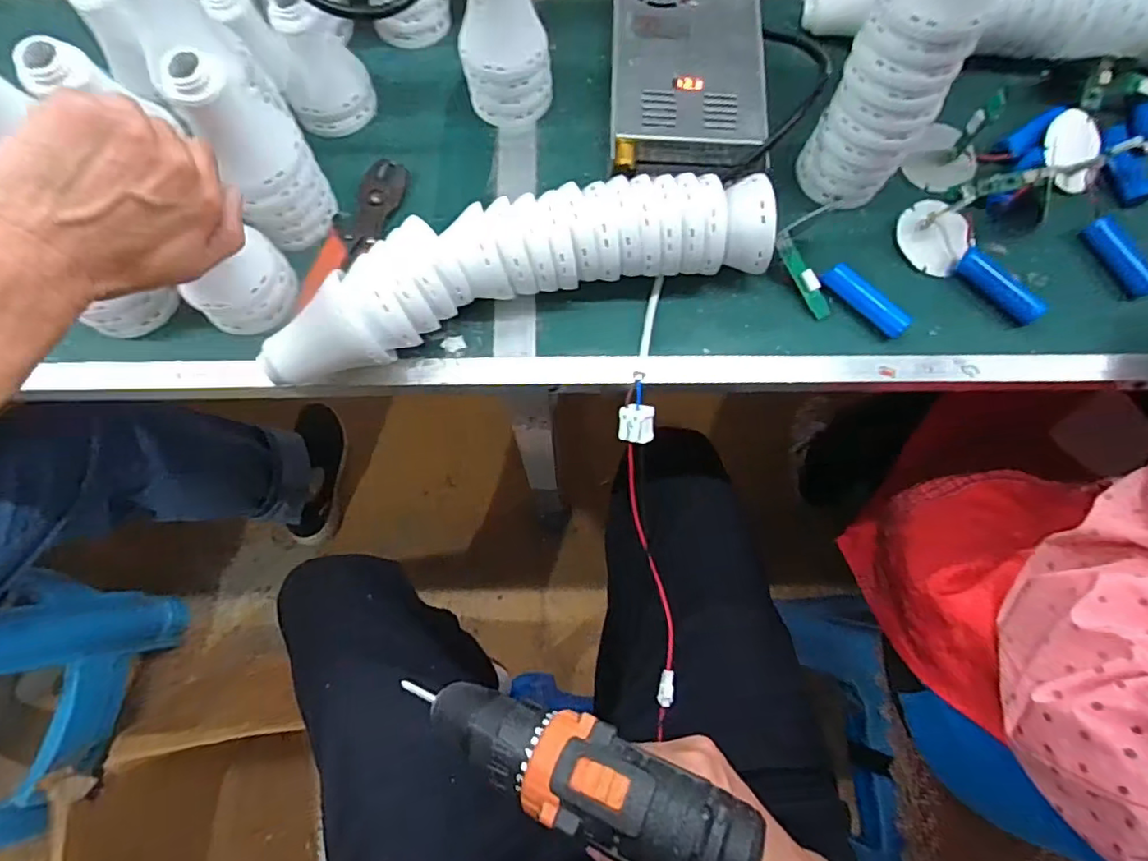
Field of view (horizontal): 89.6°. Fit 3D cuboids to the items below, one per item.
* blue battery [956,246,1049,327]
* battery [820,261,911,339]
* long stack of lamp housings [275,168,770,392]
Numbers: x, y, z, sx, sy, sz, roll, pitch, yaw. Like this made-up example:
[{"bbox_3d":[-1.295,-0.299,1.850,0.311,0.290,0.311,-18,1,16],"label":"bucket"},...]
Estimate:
[{"bbox_3d":[0.321,-0.109,0.434,0.022,0.018,0.070,-35,77,-12],"label":"blue battery"},{"bbox_3d":[0.214,-0.094,0.426,0.018,0.020,0.068,-38,78,-13],"label":"battery"},{"bbox_3d":[-0.035,-0.109,0.398,0.336,0.068,0.077,-15,74,-7],"label":"long stack of lamp housings"}]

